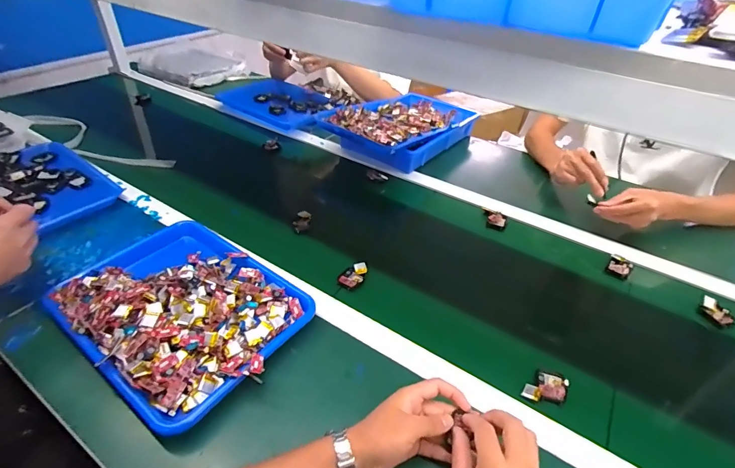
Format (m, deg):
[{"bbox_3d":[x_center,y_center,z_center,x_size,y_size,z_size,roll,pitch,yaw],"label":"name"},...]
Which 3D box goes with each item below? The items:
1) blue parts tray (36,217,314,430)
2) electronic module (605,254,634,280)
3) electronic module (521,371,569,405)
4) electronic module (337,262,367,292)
[{"bbox_3d":[-0.270,0.105,0.589,0.342,0.072,0.259,28,45,28],"label":"blue parts tray"},{"bbox_3d":[0.456,0.059,0.721,0.036,0.007,0.037,26,87,33],"label":"electronic module"},{"bbox_3d":[0.236,0.201,0.525,0.047,0.016,0.054,26,44,26],"label":"electronic module"},{"bbox_3d":[-0.023,0.069,0.673,0.037,0.017,0.055,21,42,22],"label":"electronic module"}]

